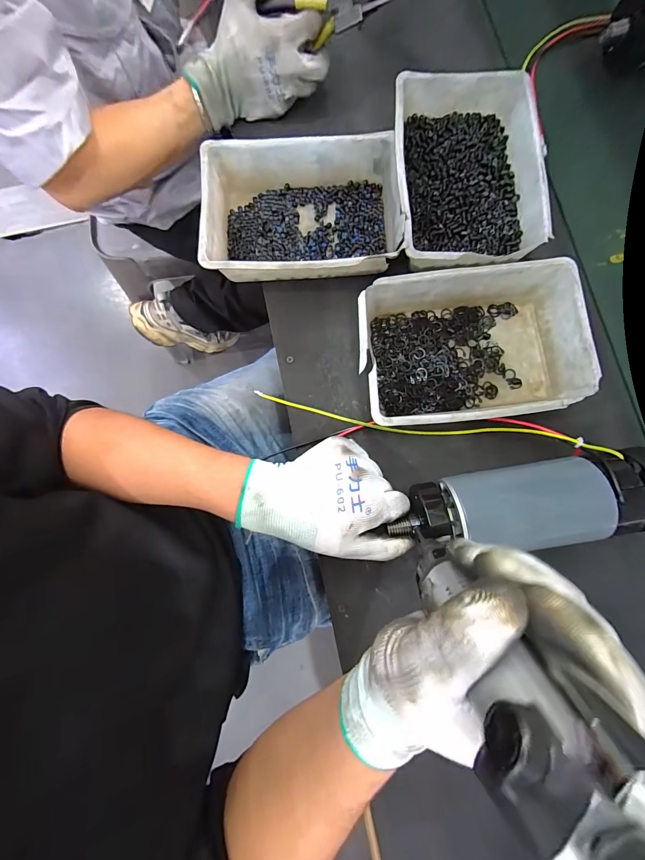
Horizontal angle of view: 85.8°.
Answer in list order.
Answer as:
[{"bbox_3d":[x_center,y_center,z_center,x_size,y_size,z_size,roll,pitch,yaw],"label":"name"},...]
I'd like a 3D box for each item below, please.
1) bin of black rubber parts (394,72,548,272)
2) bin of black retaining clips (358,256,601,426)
[{"bbox_3d":[0.148,-0.263,0.367,0.140,0.053,0.200,-2,80,-1],"label":"bin of black rubber parts"},{"bbox_3d":[0.140,-0.078,0.341,0.203,0.058,0.139,-6,80,-1],"label":"bin of black retaining clips"}]

